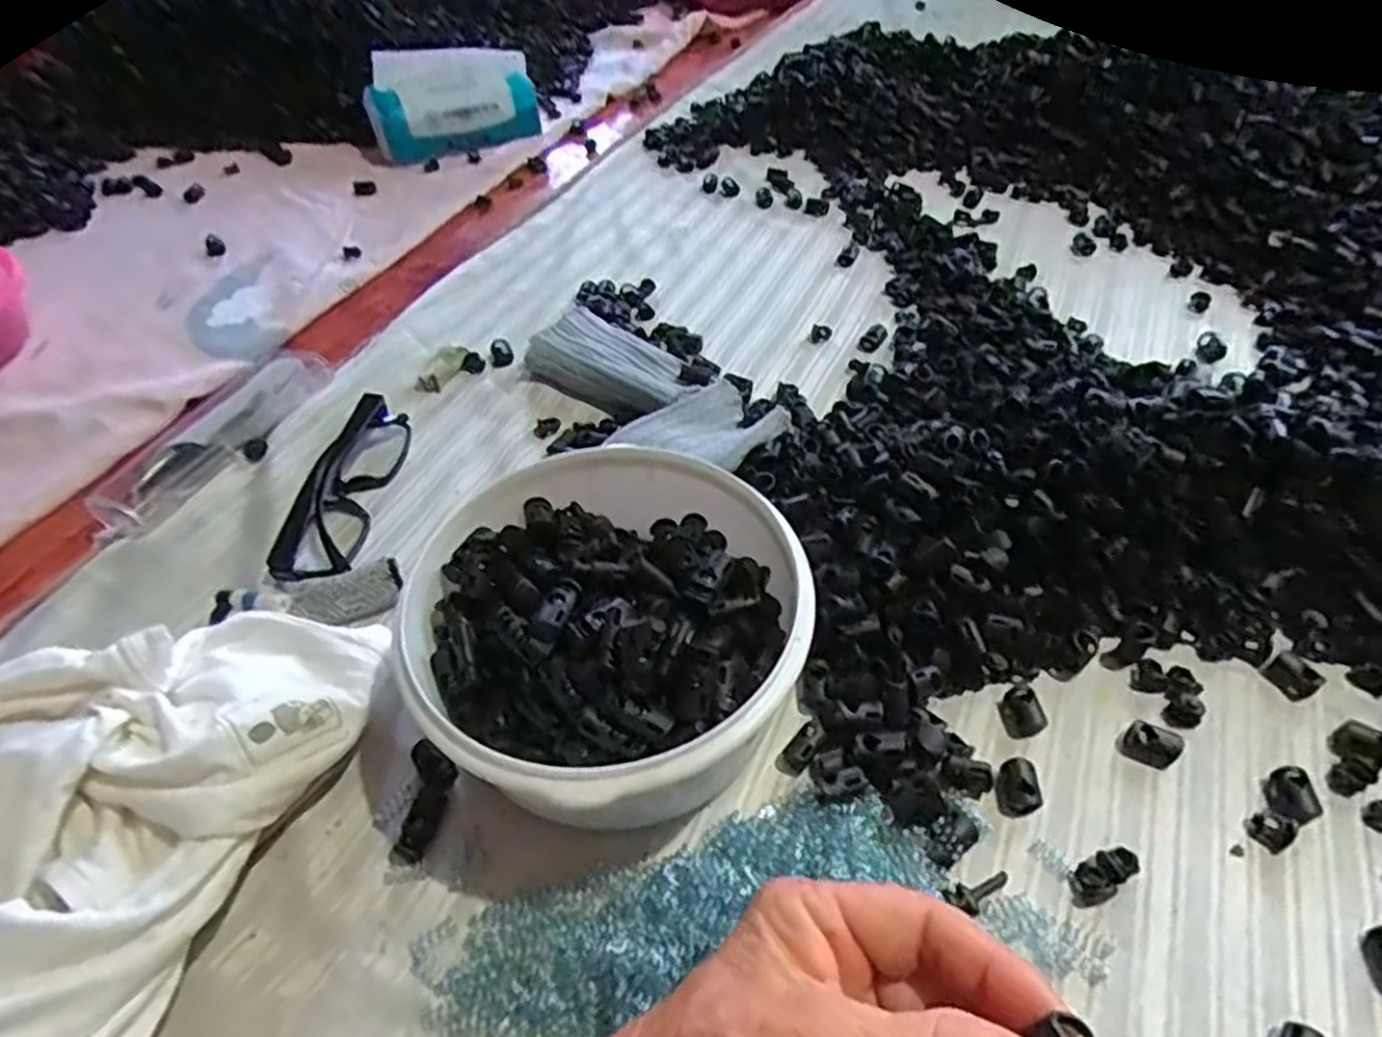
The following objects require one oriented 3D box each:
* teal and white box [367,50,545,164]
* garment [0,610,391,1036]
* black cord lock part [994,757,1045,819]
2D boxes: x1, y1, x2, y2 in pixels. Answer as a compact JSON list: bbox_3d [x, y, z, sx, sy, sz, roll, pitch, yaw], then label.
[{"bbox_3d":[-0.234,-0.410,0.756,0.160,0.089,0.040,-21,34,-25],"label":"teal and white box"},{"bbox_3d":[-0.244,0.110,0.303,0.169,0.059,0.213,13,49,17],"label":"garment"},{"bbox_3d":[0.134,0.111,0.314,0.017,0.009,0.021,1,47,6],"label":"black cord lock part"}]

